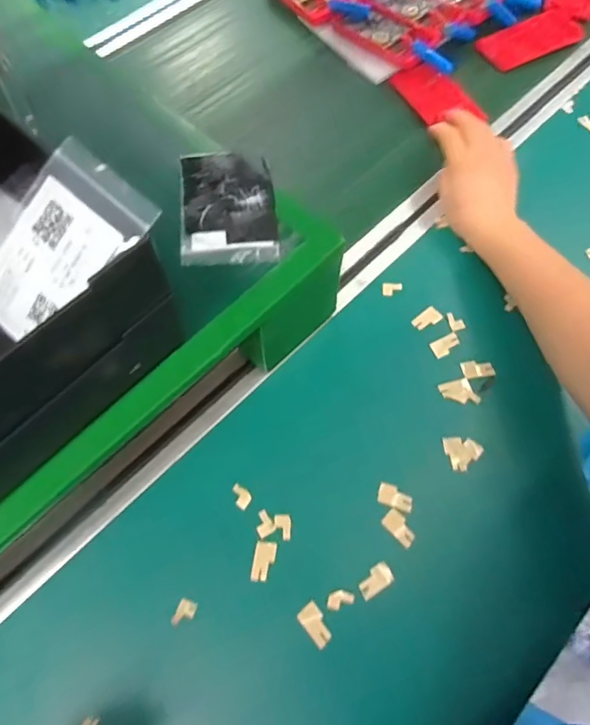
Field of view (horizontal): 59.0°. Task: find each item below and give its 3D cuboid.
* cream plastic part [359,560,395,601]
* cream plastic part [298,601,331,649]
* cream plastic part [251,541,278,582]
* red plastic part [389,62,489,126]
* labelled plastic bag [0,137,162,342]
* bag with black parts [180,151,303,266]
[{"bbox_3d":[0.061,0.165,0.395,0.027,0.009,0.016,-31,68,-14],"label":"cream plastic part"},{"bbox_3d":[0.016,0.194,0.385,0.016,0.006,0.028,-37,70,-16],"label":"cream plastic part"},{"bbox_3d":[-0.024,0.153,0.402,0.016,0.005,0.030,9,65,4],"label":"cream plastic part"},{"bbox_3d":[0.161,-0.306,0.595,0.060,0.006,0.107,-26,63,1],"label":"red plastic part"},{"bbox_3d":[-0.123,-0.057,0.270,0.067,0.007,0.100,40,98,13],"label":"labelled plastic bag"},{"bbox_3d":[-0.046,-0.123,0.403,0.081,0.012,0.105,-6,65,-3],"label":"bag with black parts"}]

